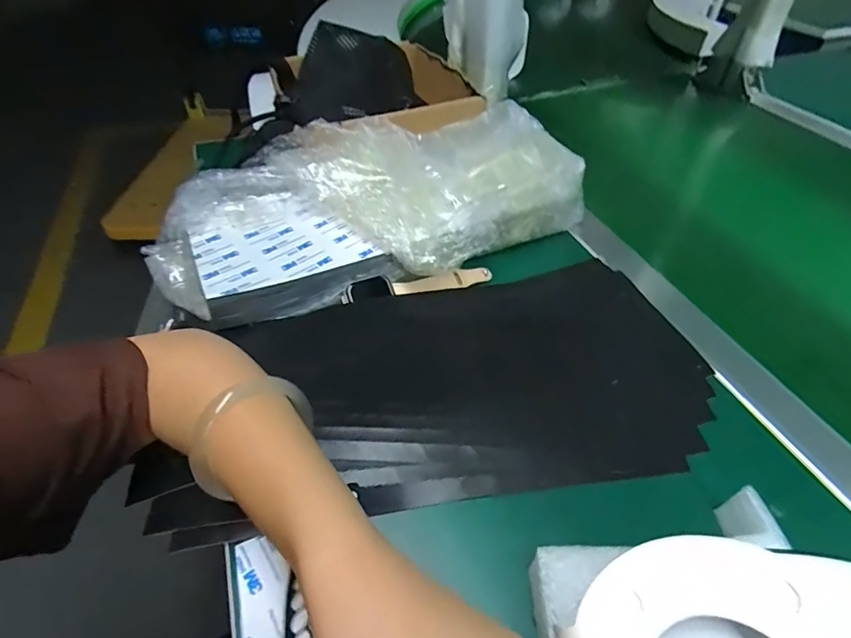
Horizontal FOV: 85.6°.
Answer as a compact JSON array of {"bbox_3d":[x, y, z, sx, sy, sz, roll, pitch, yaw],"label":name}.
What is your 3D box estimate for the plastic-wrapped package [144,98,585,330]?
[{"bbox_3d":[-0.046,-0.099,0.415,0.376,0.078,0.179,-16,49,-15],"label":"plastic-wrapped package"}]

